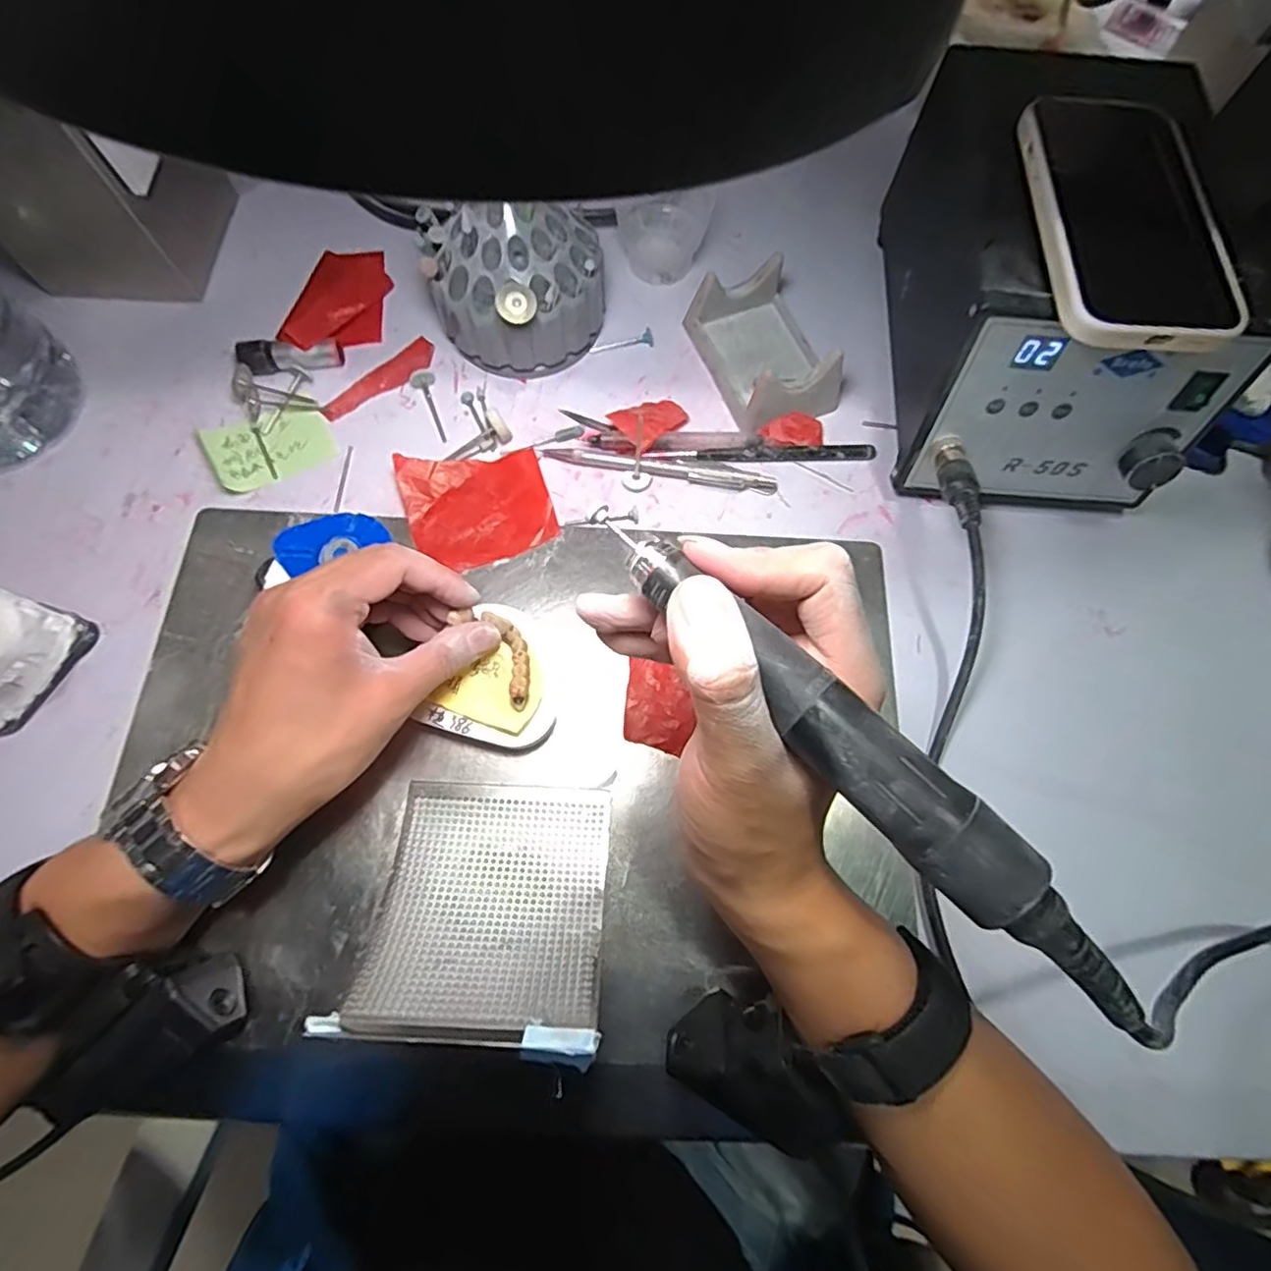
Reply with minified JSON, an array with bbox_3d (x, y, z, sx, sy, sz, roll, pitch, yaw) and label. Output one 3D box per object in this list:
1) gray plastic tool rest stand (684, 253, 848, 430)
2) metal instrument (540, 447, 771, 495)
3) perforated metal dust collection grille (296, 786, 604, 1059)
[{"bbox_3d":[0.084,-0.182,0.382,0.069,0.038,0.097,-22,74,-8],"label":"gray plastic tool rest stand"},{"bbox_3d":[0.014,-0.100,0.367,0.141,0.009,0.010,10,72,2],"label":"metal instrument"},{"bbox_3d":[-0.062,0.109,0.259,0.097,0.077,0.094,2,72,-1],"label":"perforated metal dust collection grille"}]

